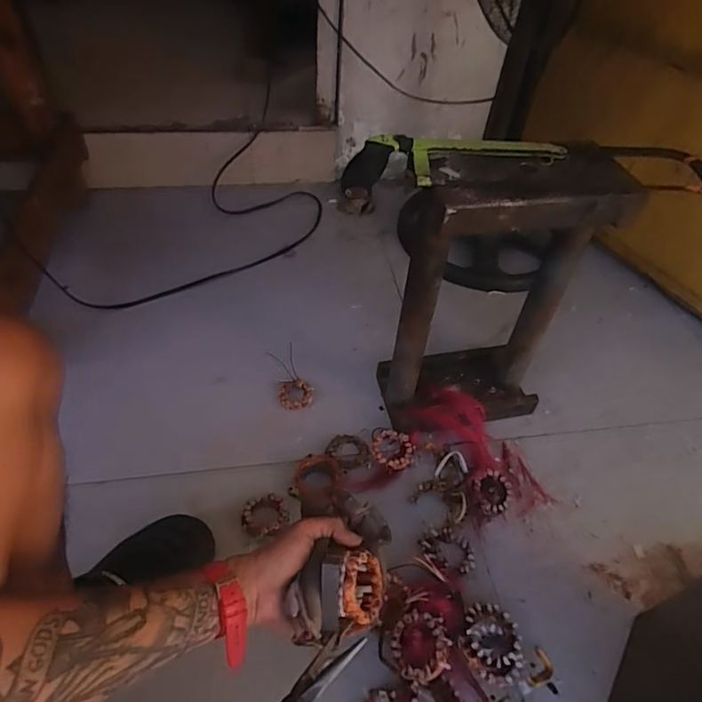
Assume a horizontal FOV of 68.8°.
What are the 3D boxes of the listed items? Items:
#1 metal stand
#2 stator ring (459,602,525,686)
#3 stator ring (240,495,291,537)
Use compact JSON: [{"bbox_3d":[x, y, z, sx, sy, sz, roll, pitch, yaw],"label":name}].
[{"bbox_3d":[0.193,-0.062,0.747,0.246,0.443,0.132,-3,48,-8],"label":"metal stand"},{"bbox_3d":[0.166,0.347,0.609,0.072,0.037,0.083,-5,49,-8],"label":"stator ring"},{"bbox_3d":[-0.123,0.235,0.733,0.064,0.013,0.058,-20,53,-21],"label":"stator ring"}]

